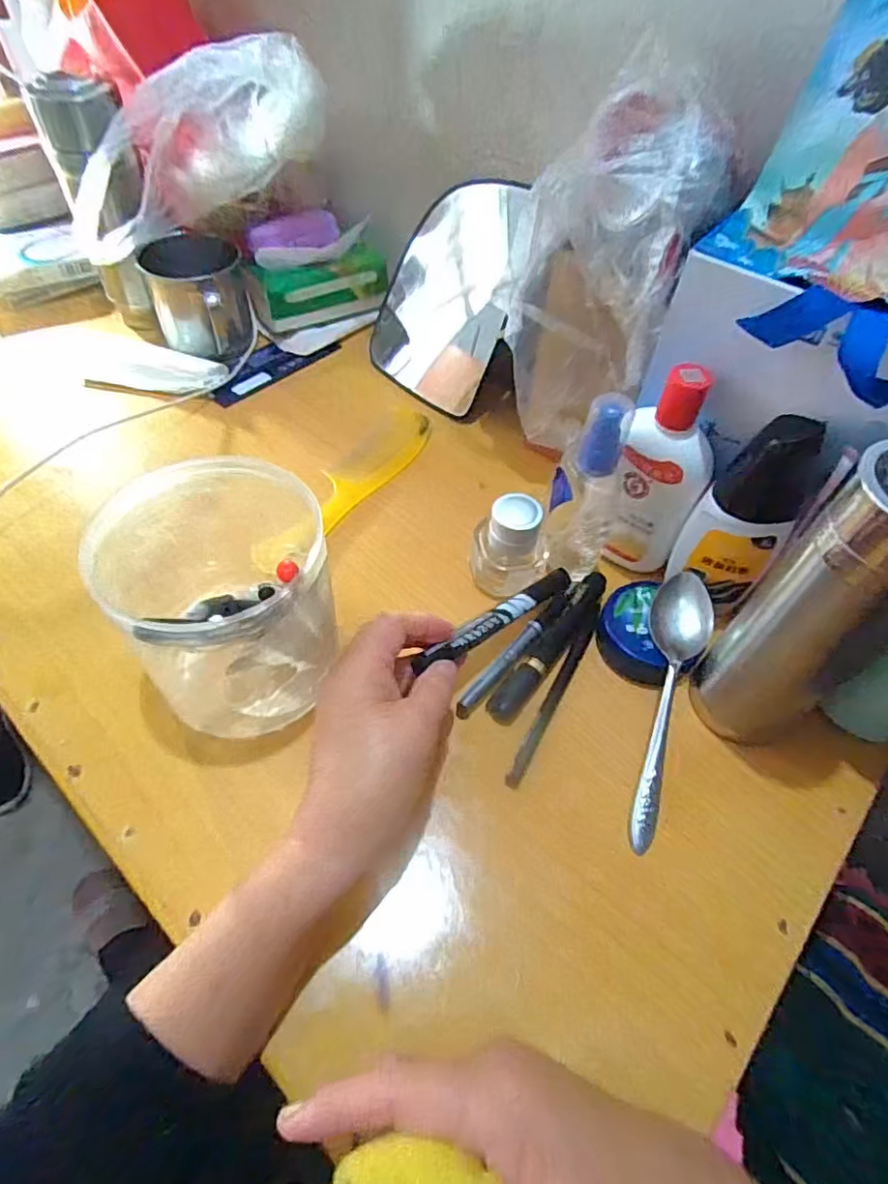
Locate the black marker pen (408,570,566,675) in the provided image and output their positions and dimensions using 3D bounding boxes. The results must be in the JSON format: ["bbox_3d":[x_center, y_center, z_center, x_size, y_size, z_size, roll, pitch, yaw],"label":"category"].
[{"bbox_3d":[0.036,0.017,0.381,0.142,0.015,0.016,-27,59,-39],"label":"black marker pen"}]

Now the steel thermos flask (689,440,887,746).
[{"bbox_3d":[0.191,0.014,0.307,0.063,0.183,0.063,35,61,20],"label":"steel thermos flask"}]

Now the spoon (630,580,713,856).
[{"bbox_3d":[0.135,0.068,0.356,0.035,0.014,0.165,14,72,7],"label":"spoon"}]

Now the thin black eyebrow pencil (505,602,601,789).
[{"bbox_3d":[0.072,0.061,0.377,0.009,0.007,0.139,26,58,15],"label":"thin black eyebrow pencil"}]

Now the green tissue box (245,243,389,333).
[{"bbox_3d":[-0.123,-0.301,0.590,0.137,0.047,0.058,-11,57,-10],"label":"green tissue box"}]

